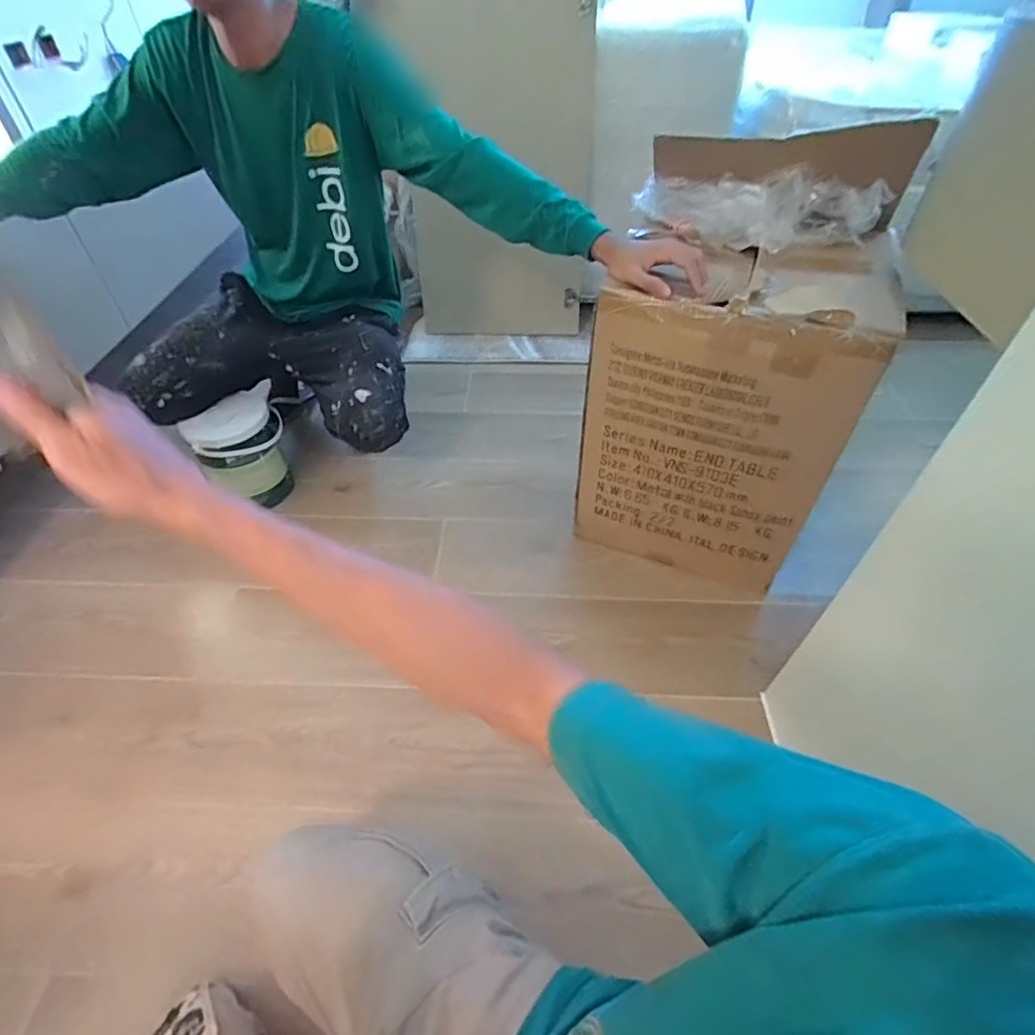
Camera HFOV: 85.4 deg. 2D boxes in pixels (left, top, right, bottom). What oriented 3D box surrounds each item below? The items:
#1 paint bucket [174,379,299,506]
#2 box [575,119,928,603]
[{"bbox_3d":[-0.610,-0.148,1.280,0.195,0.203,0.195,-1,48,1],"label":"paint bucket"},{"bbox_3d":[0.389,-0.281,1.077,0.417,0.672,0.460,15,50,14],"label":"box"}]

